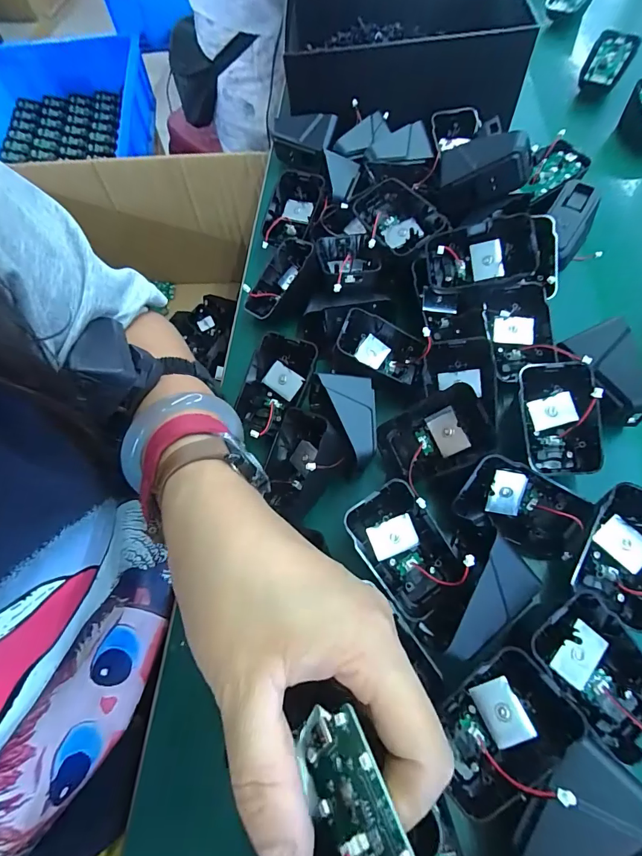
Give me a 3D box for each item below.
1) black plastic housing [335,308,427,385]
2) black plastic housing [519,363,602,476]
[{"bbox_3d":[0.042,-0.057,0.288,0.062,0.014,0.044,22,57,-7],"label":"black plastic housing"},{"bbox_3d":[0.151,-0.005,0.256,0.043,0.016,0.069,0,95,21],"label":"black plastic housing"}]

